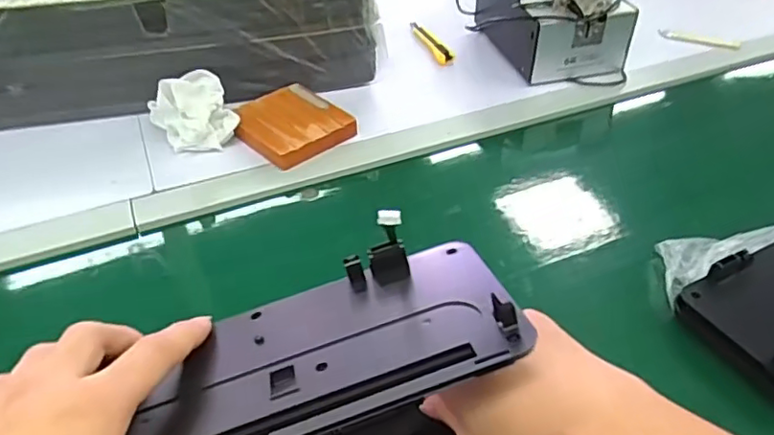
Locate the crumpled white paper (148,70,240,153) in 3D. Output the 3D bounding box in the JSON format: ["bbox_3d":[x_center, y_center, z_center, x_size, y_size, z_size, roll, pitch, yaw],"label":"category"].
[{"bbox_3d":[-0.201,-0.114,0.612,0.077,0.077,0.098,-17,40,-18],"label":"crumpled white paper"}]

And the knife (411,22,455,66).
[{"bbox_3d":[0.061,-0.234,0.804,0.026,0.021,0.127,-10,39,-10],"label":"knife"}]

